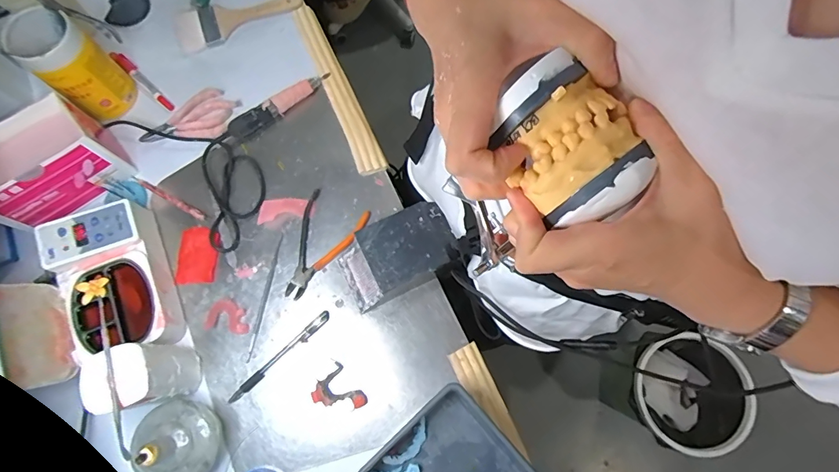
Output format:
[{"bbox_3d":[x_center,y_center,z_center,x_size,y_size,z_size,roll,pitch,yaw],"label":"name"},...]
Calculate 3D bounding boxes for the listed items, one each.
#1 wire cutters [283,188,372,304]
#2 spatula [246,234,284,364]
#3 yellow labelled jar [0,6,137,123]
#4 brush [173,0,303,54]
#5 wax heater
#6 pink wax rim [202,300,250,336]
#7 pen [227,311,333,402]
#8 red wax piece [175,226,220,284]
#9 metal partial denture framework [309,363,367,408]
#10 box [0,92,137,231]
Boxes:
[{"bbox_3d":[-0.134,0.017,0.586,0.087,0.011,0.148,19,76,5],"label":"wire cutters"},{"bbox_3d":[-0.205,0.081,0.572,0.008,0.011,0.169,9,75,2],"label":"spatula"},{"bbox_3d":[-0.468,-0.229,0.585,0.077,0.131,0.081,38,78,9],"label":"yellow labelled jar"},{"bbox_3d":[-0.291,-0.354,0.685,0.199,0.017,0.083,-22,76,-6],"label":"brush"},{"bbox_3d":[-0.383,0.059,0.538,0.117,0.064,0.185,-23,76,-6],"label":"wax heater"},{"bbox_3d":[-0.248,0.105,0.557,0.055,0.010,0.040,8,75,2],"label":"pink wax rim"},{"bbox_3d":[-0.179,0.156,0.551,0.159,0.011,0.014,-42,79,-11],"label":"pen"},{"bbox_3d":[-0.303,0.024,0.580,0.054,0.005,0.078,0,75,0],"label":"red wax piece"},{"bbox_3d":[-0.102,0.199,0.536,0.048,0.020,0.061,-40,79,-10],"label":"metal partial denture framework"},{"bbox_3d":[-0.487,-0.089,0.557,0.153,0.101,0.090,-39,79,-10],"label":"box"}]

